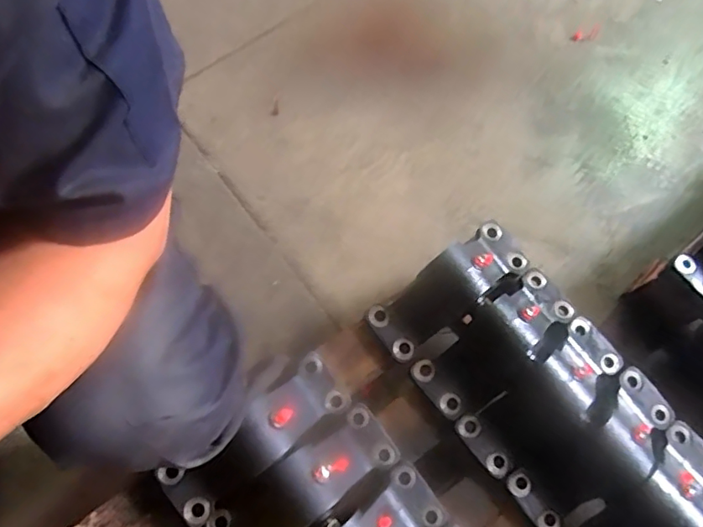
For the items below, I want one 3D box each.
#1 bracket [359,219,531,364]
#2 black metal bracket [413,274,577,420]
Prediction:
[{"bbox_3d":[0.128,0.023,0.674,0.223,0.072,0.078,-35,75,-14],"label":"bracket"},{"bbox_3d":[0.182,0.088,0.655,0.217,0.067,0.086,-39,76,-15],"label":"black metal bracket"}]

